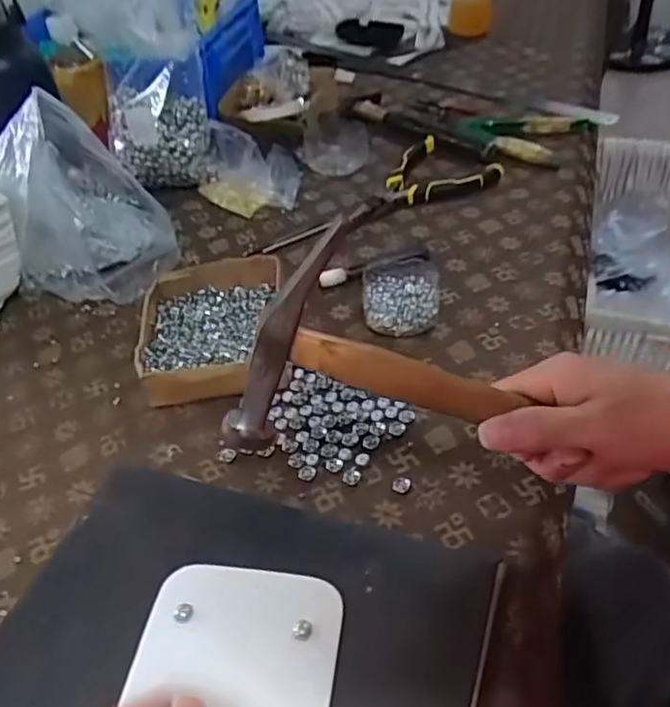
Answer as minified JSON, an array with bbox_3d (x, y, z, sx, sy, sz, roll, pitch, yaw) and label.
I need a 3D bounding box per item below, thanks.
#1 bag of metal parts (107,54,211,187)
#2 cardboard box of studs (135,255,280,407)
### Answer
[{"bbox_3d":[-0.207,-0.271,0.737,0.112,0.139,0.033,-6,11,-7],"label":"bag of metal parts"},{"bbox_3d":[-0.110,-0.024,0.568,0.129,0.043,0.145,-7,45,3],"label":"cardboard box of studs"}]

